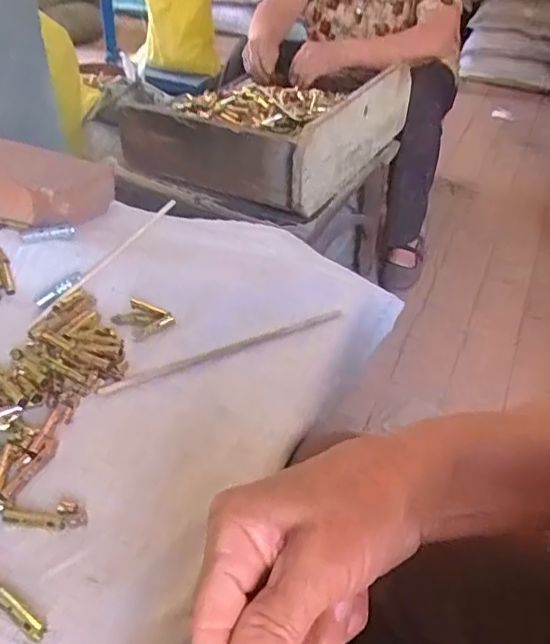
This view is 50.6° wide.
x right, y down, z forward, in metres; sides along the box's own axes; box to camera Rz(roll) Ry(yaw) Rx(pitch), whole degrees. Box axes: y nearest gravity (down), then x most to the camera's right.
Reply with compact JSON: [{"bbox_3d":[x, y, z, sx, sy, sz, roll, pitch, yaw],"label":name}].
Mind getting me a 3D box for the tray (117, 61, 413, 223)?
[{"bbox_3d":[0.005,-0.393,1.120,0.362,0.149,0.486,23,44,20],"label":"tray"}]

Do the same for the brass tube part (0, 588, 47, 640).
[{"bbox_3d":[-0.142,0.162,0.323,0.038,0.006,0.009,24,44,25],"label":"brass tube part"}]

